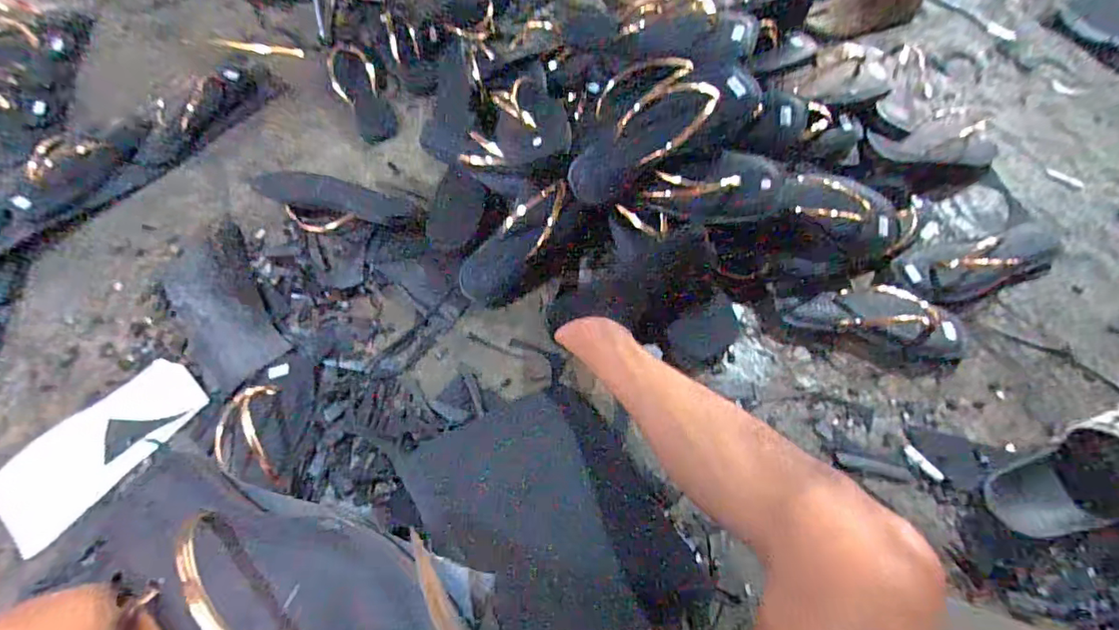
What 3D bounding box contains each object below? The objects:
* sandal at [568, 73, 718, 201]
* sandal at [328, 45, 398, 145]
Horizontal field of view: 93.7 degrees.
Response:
[{"bbox_3d":[0.102,-0.224,0.660,0.208,0.045,0.088,-36,66,15],"label":"sandal"},{"bbox_3d":[-0.342,-0.383,0.901,0.070,0.039,0.216,-23,66,-12],"label":"sandal"}]

